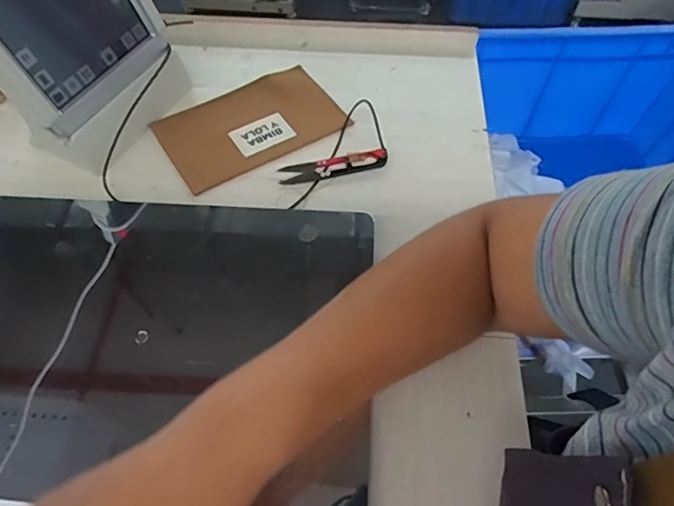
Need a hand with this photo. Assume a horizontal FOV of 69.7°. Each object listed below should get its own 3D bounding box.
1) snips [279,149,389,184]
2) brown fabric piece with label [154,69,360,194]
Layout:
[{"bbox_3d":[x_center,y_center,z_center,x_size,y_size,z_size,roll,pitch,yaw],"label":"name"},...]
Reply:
[{"bbox_3d":[-0.003,-0.085,0.467,0.104,0.011,0.023,-13,60,-8],"label":"snips"},{"bbox_3d":[-0.087,-0.135,0.503,0.179,0.007,0.110,-28,63,-16],"label":"brown fabric piece with label"}]

